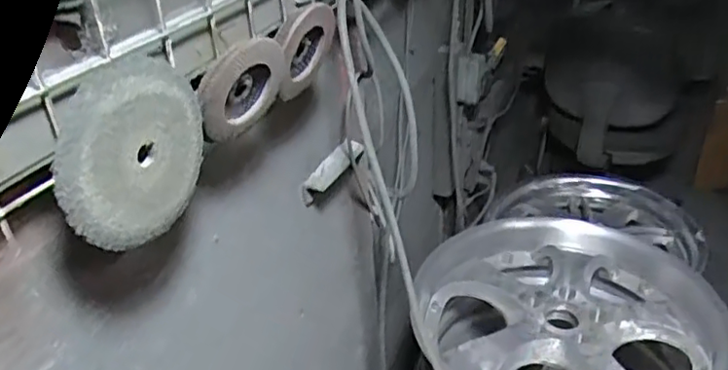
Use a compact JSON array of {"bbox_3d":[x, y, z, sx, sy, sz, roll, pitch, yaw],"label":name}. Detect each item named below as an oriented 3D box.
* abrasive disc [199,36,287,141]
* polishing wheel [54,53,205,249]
[{"bbox_3d":[-0.103,-0.082,0.525,0.011,0.094,0.106,33,7,17],"label":"abrasive disc"},{"bbox_3d":[-0.163,-0.025,0.440,0.025,0.124,0.129,8,34,16],"label":"polishing wheel"}]

